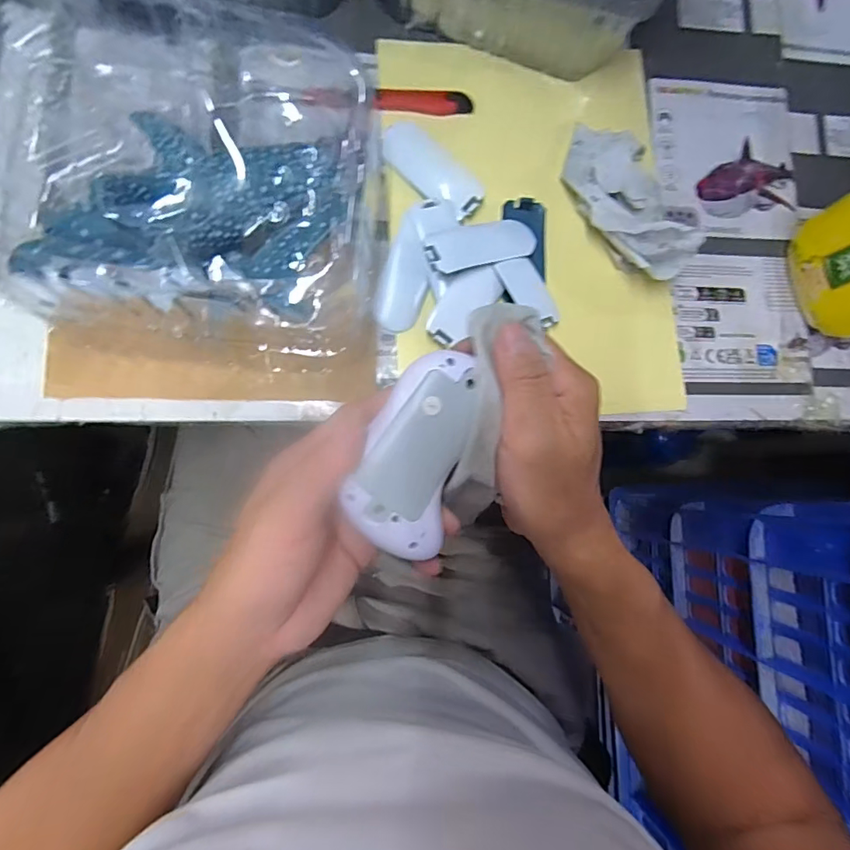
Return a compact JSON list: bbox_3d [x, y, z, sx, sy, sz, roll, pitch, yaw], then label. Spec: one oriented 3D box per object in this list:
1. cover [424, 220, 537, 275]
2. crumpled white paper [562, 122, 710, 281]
[{"bbox_3d":[0.038,-0.125,0.347,0.085,0.010,0.033,-20,87,-23],"label":"cover"},{"bbox_3d":[0.147,-0.164,0.355,0.070,0.042,0.128,-26,88,-9],"label":"crumpled white paper"}]

